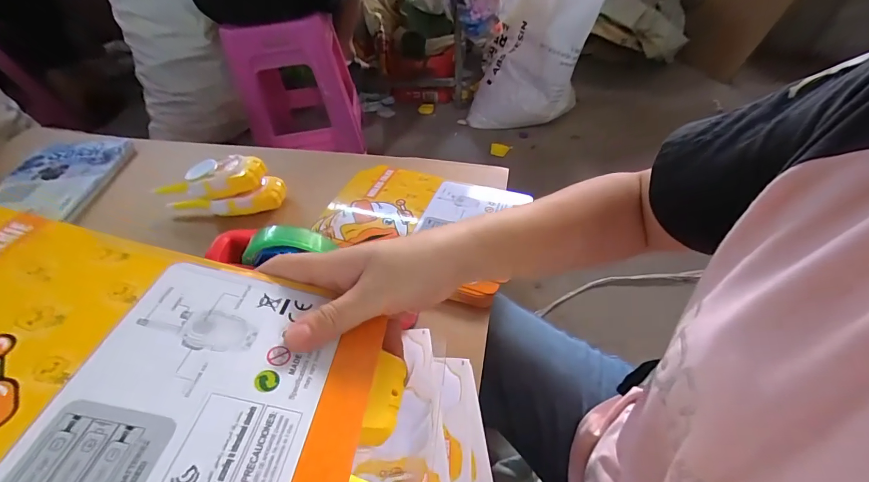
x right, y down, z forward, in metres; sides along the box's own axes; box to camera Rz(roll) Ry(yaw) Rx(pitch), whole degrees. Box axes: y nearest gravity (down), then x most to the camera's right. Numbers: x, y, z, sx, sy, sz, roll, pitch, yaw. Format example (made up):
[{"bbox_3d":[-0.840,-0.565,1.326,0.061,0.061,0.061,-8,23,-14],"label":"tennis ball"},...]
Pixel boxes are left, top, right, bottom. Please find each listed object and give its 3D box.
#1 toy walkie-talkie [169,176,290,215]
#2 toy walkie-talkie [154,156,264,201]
[{"bbox_3d":[-0.302,-0.062,0.550,0.171,0.030,0.045,-9,48,-3],"label":"toy walkie-talkie"},{"bbox_3d":[-0.314,-0.087,0.529,0.158,0.034,0.050,-4,48,2],"label":"toy walkie-talkie"}]

